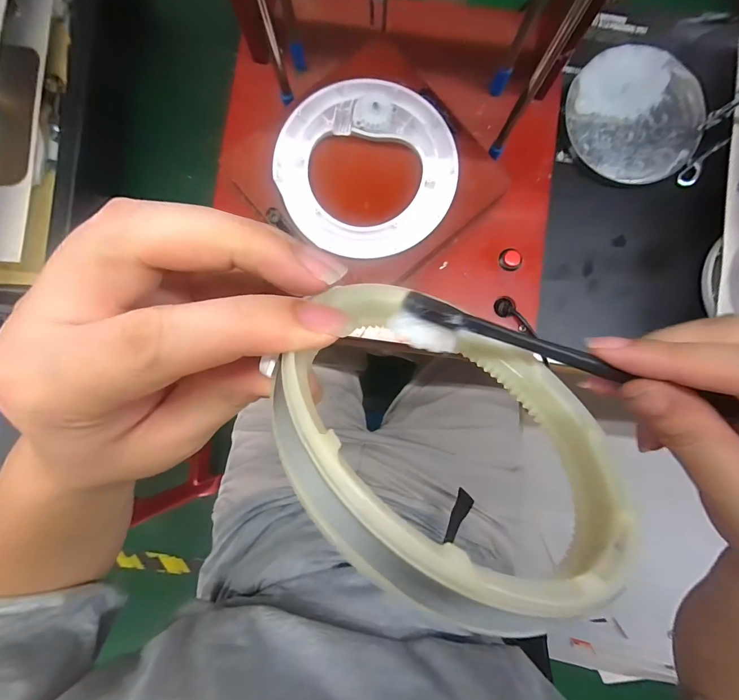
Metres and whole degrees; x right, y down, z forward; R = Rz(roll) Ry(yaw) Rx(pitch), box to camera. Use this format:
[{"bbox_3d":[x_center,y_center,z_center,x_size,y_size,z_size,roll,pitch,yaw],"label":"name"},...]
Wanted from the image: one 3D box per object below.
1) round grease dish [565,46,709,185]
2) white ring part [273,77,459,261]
[{"bbox_3d":[0.253,-0.224,0.346,0.126,0.017,0.120,0,86,-1],"label":"round grease dish"},{"bbox_3d":[-0.001,-0.137,0.267,0.128,0.013,0.136,0,86,-1],"label":"white ring part"}]

